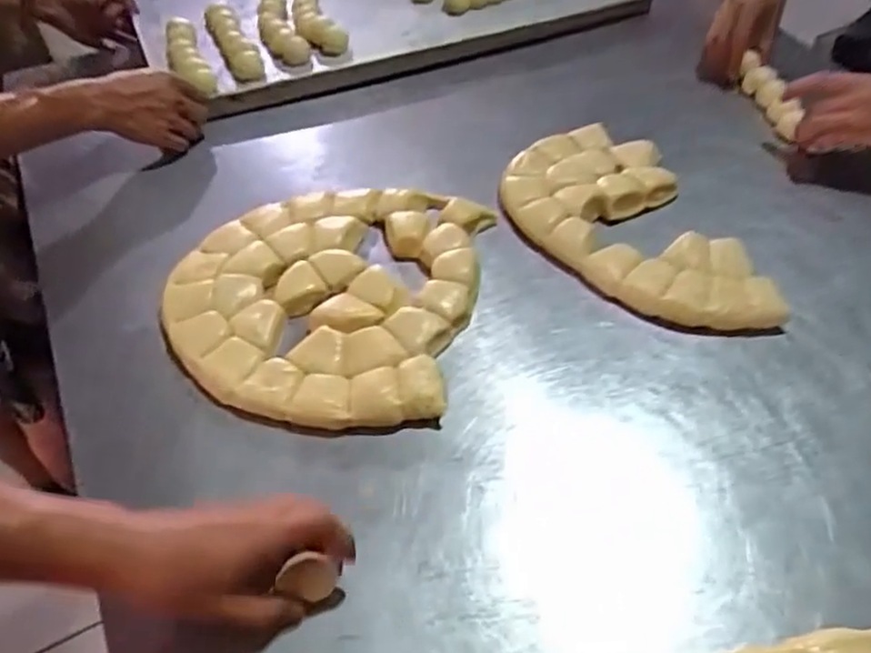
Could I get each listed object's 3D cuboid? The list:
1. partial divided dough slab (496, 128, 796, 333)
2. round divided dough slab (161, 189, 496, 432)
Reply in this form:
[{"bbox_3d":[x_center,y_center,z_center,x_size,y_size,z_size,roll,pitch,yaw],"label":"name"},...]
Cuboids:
[{"bbox_3d":[0.190,-0.101,0.742,0.195,0.034,0.312,-13,50,-8],"label":"partial divided dough slab"},{"bbox_3d":[-0.104,-0.036,0.692,0.272,0.041,0.290,-1,50,1],"label":"round divided dough slab"}]

